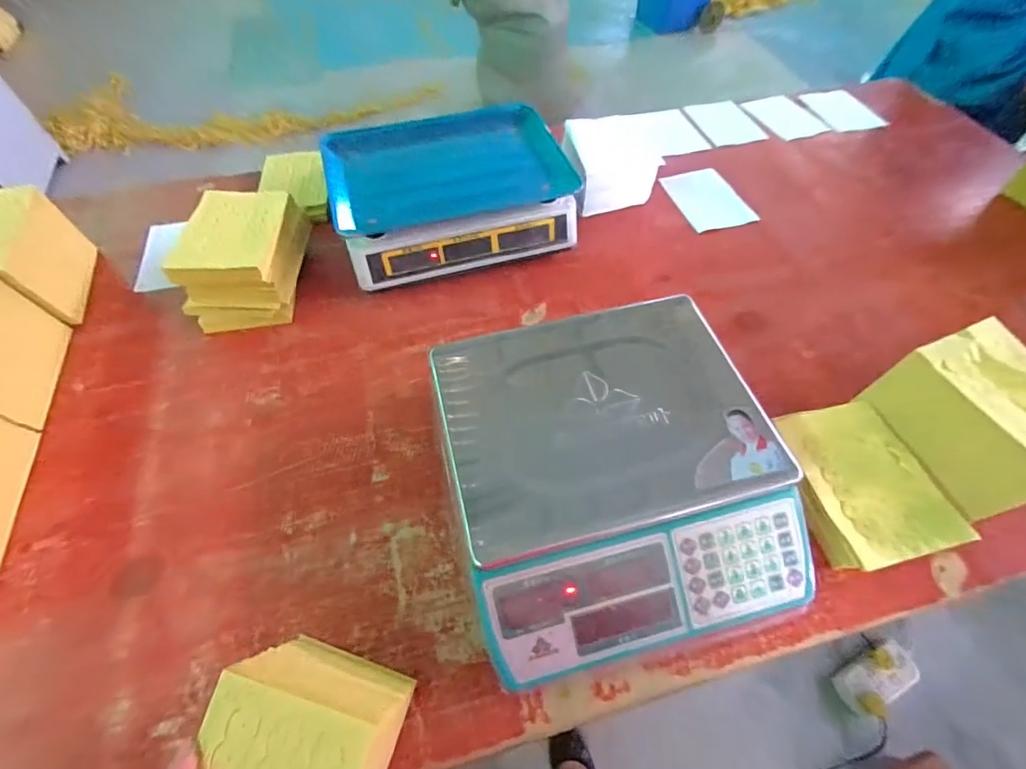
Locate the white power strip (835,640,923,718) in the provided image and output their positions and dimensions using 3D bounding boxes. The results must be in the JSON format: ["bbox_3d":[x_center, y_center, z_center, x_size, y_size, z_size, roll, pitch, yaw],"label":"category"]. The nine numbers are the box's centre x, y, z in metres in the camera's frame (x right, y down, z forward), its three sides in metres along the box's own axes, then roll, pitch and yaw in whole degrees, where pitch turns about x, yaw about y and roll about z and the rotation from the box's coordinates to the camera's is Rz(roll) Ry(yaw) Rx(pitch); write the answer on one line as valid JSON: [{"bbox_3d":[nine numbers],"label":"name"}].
[{"bbox_3d":[0.899,0.725,1.152,0.212,0.032,0.108,-23,60,-14],"label":"white power strip"}]

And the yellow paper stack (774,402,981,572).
[{"bbox_3d":[0.363,0.101,0.487,0.127,0.049,0.158,-10,58,-6],"label":"yellow paper stack"}]

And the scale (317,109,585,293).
[{"bbox_3d":[-0.093,-0.289,0.698,0.323,0.118,0.264,-15,59,-10],"label":"scale"}]

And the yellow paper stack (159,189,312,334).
[{"bbox_3d":[-0.364,-0.173,0.644,0.133,0.090,0.186,2,58,2],"label":"yellow paper stack"}]

